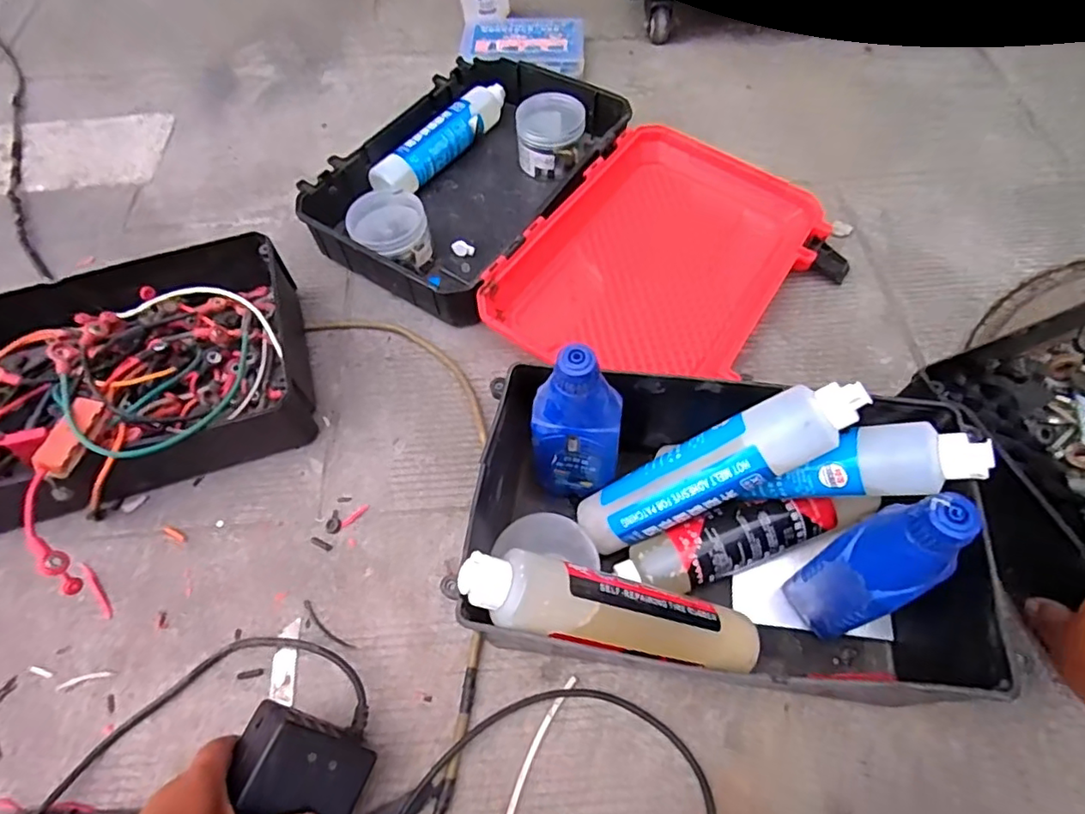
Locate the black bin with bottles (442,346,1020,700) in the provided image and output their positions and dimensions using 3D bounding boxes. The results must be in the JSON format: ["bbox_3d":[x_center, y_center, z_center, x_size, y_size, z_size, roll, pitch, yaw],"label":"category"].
[{"bbox_3d":[0.121,0.083,0.425,0.327,0.186,0.198,5,60,5],"label":"black bin with bottles"}]

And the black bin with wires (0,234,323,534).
[{"bbox_3d":[-0.416,-0.025,0.552,0.371,0.103,0.254,-12,60,-5],"label":"black bin with wires"}]

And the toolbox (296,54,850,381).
[{"bbox_3d":[0.037,-0.212,0.675,0.520,0.079,0.395,33,66,19],"label":"toolbox"}]

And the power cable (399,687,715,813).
[{"bbox_3d":[0.004,0.282,0.411,0.231,0.022,0.159,9,60,8],"label":"power cable"}]

